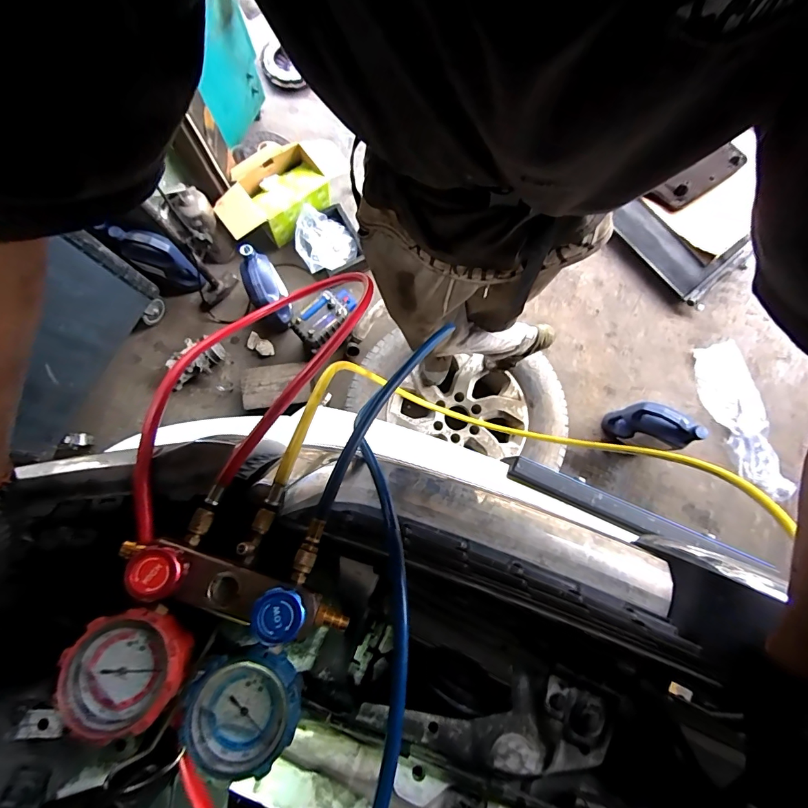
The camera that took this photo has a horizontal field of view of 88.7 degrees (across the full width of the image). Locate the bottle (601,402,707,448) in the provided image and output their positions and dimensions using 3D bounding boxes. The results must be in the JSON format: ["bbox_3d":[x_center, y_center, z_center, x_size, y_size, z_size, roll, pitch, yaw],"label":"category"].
[{"bbox_3d":[0.772,0.079,1.318,0.181,0.226,0.084,27,80,4],"label":"bottle"}]

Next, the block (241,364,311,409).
[{"bbox_3d":[-0.435,-0.061,1.400,0.215,0.077,0.131,-10,80,-3],"label":"block"}]

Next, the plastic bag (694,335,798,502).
[{"bbox_3d":[1.155,0.048,1.405,0.163,0.040,0.533,-12,80,-3],"label":"plastic bag"}]

